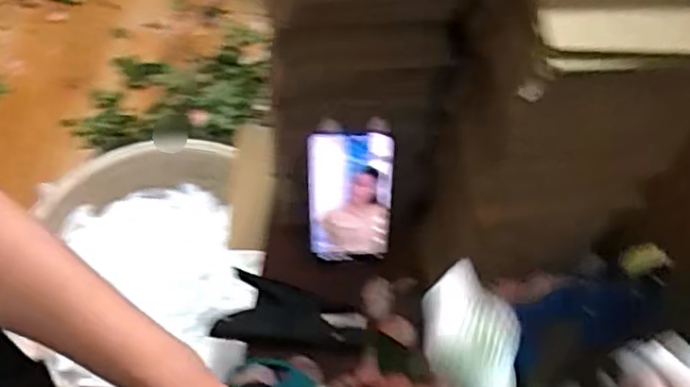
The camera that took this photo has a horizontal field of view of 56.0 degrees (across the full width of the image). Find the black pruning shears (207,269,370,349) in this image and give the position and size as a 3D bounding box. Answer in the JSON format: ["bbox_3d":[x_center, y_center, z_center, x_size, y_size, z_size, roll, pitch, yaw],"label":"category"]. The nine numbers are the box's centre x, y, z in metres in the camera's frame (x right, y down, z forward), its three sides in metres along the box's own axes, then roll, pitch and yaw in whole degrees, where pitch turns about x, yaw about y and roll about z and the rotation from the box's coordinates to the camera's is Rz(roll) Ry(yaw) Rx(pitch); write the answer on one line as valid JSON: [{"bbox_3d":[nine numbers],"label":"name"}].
[{"bbox_3d":[-0.054,0.130,0.650,0.139,0.015,0.067,16,58,8],"label":"black pruning shears"}]

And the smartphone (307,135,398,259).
[{"bbox_3d":[0.005,0.007,0.649,0.082,0.155,0.008,0,35,-1],"label":"smartphone"}]

